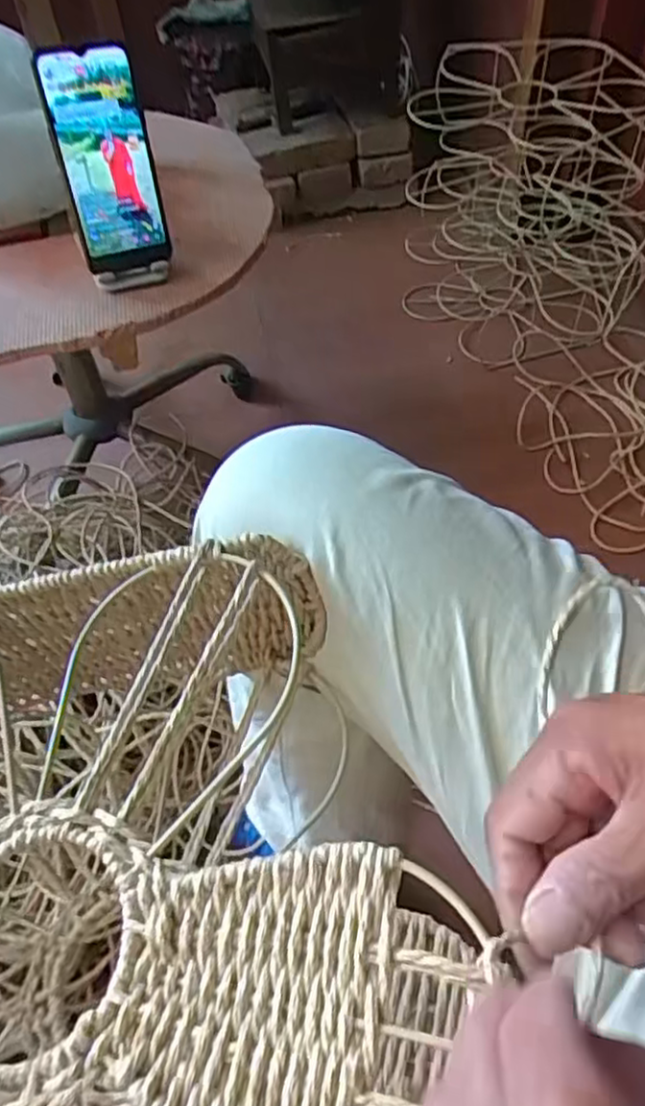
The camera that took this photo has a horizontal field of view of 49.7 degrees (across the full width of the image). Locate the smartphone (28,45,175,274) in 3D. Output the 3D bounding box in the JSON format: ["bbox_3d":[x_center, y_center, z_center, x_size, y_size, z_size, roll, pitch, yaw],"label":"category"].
[{"bbox_3d":[-0.175,-0.316,0.568,0.072,0.158,0.009,-18,43,-13],"label":"smartphone"}]

